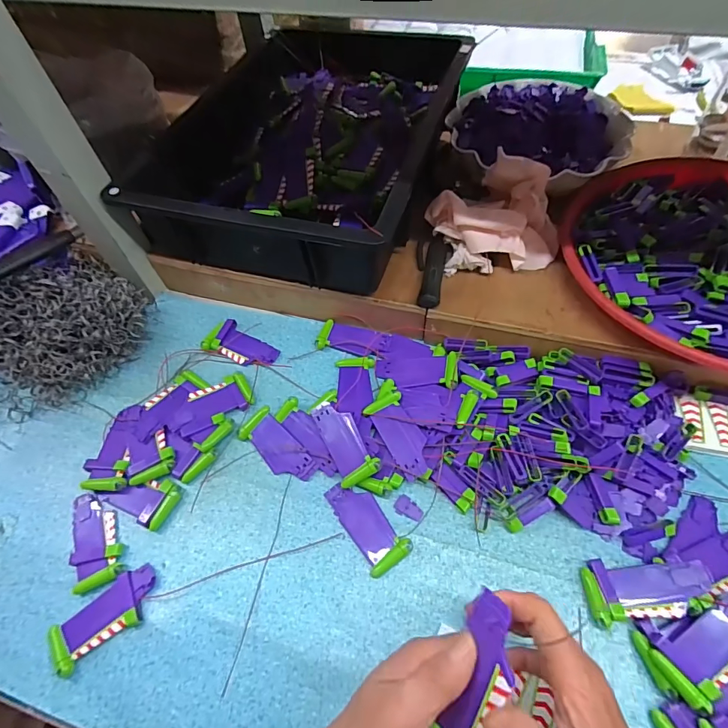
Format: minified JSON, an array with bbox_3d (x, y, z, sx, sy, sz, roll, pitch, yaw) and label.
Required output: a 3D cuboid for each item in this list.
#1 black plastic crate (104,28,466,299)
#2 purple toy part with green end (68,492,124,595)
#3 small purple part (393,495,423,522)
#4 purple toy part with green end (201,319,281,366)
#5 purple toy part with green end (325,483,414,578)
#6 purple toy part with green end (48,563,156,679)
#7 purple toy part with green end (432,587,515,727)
[{"bbox_3d":[-0.062,-0.293,0.543,0.313,0.097,0.431,14,59,13],"label":"black plastic crate"},{"bbox_3d":[-0.251,0.161,0.396,0.043,0.008,0.088,-18,59,-8],"label":"purple toy part with green end"},{"bbox_3d":[0.042,0.136,0.396,0.027,0.004,0.018,32,65,21],"label":"small purple part"},{"bbox_3d":[-0.143,-0.023,0.505,0.088,0.011,0.047,18,61,14],"label":"purple toy part with green end"},{"bbox_3d":[0.002,0.146,0.390,0.039,0.008,0.088,-33,62,-16],"label":"purple toy part with green end"},{"bbox_3d":[-0.218,0.214,0.358,0.088,0.010,0.041,-33,62,-16],"label":"purple toy part with green end"},{"bbox_3d":[0.063,0.173,0.227,0.011,0.032,0.087,23,81,-31],"label":"purple toy part with green end"}]

